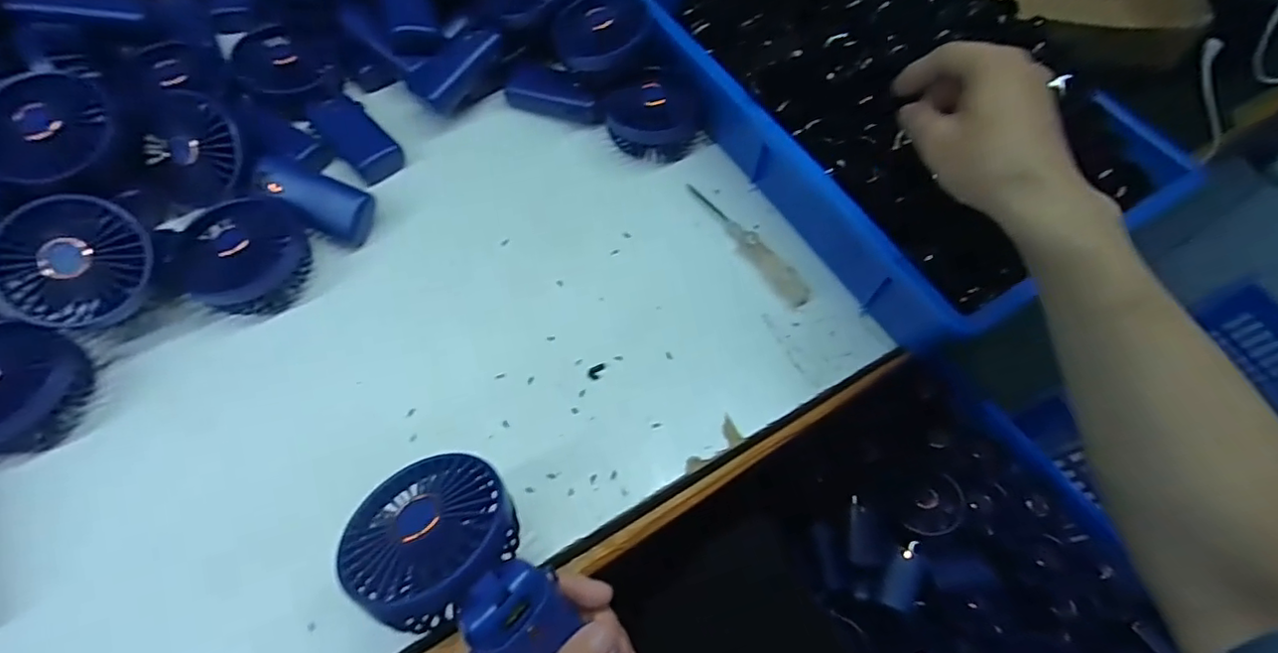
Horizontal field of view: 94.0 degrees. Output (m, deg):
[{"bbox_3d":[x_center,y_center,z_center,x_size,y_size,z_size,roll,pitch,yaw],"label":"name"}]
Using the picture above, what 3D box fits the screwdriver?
[{"bbox_3d":[0.086,-0.073,0.493,0.019,0.018,0.145,-33,69,-18],"label":"screwdriver"}]

